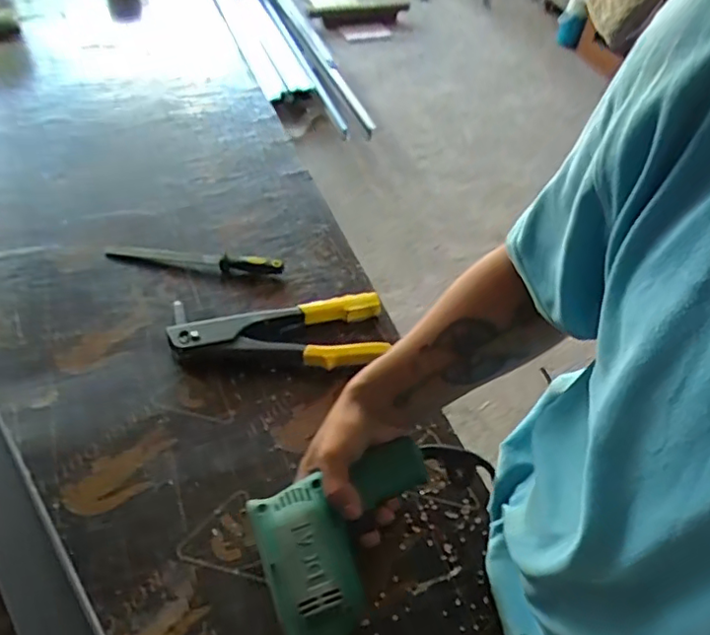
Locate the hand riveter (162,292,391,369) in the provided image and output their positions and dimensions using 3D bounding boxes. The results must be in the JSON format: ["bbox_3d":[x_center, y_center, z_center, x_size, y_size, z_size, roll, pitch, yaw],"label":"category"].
[{"bbox_3d":[-0.085,0.013,0.663,0.236,0.036,0.098,-3,48,-8],"label":"hand riveter"}]

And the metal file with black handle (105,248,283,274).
[{"bbox_3d":[-0.201,-0.075,0.739,0.218,0.018,0.027,8,47,2],"label":"metal file with black handle"}]

